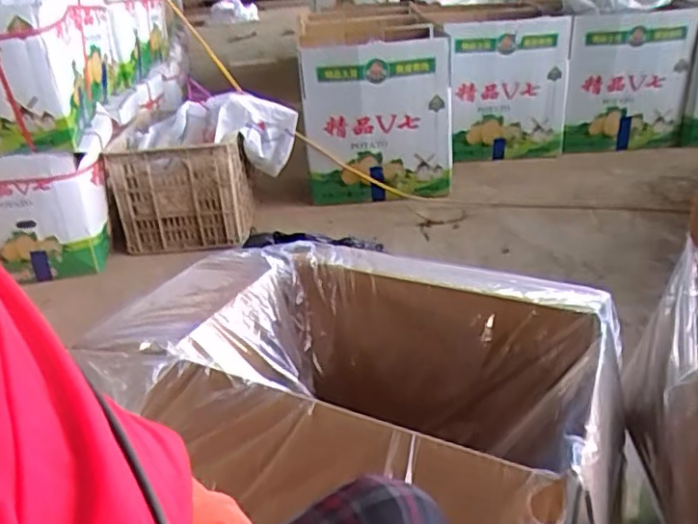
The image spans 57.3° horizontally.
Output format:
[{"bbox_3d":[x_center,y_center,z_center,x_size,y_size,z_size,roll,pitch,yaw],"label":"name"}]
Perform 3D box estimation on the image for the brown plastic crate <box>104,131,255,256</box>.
[{"bbox_3d":[-0.476,-0.226,1.870,0.363,0.280,0.346,-6,26,-4],"label":"brown plastic crate"}]

